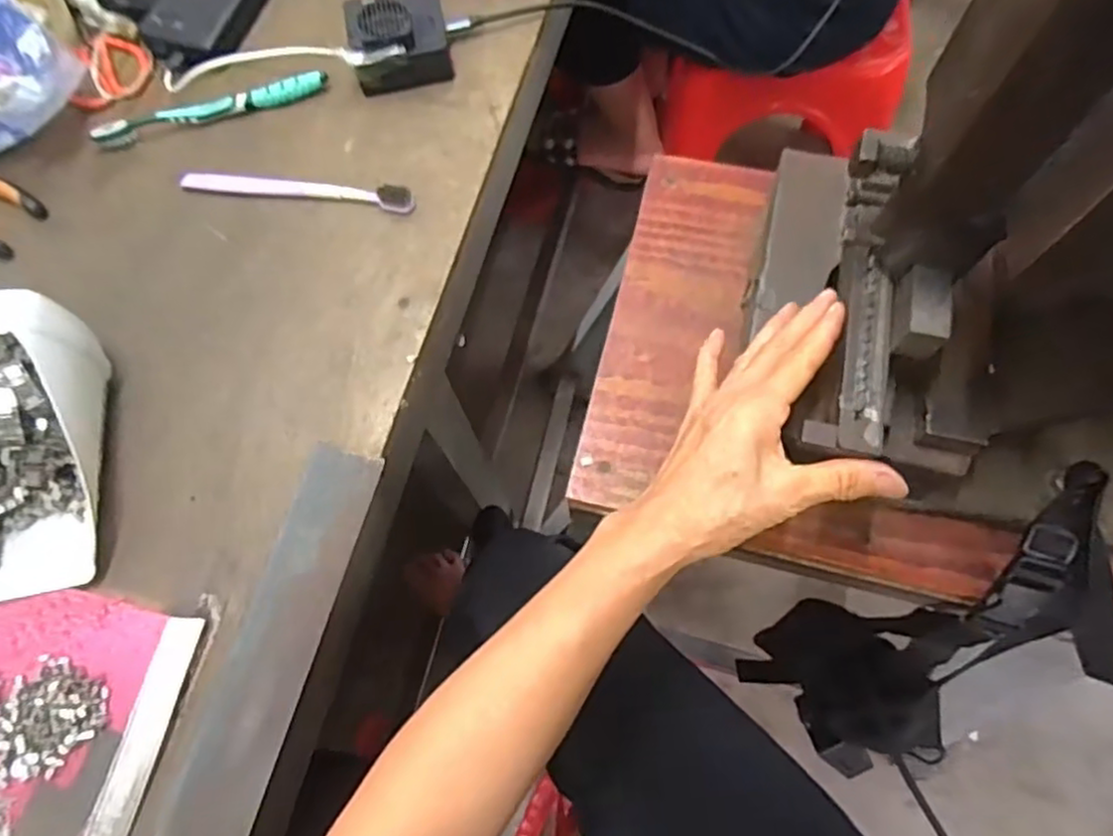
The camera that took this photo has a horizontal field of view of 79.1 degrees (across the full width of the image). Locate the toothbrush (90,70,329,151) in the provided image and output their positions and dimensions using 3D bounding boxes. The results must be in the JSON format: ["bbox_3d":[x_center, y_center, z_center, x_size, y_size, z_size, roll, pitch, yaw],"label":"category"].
[{"bbox_3d":[-0.274,-0.247,0.539,0.182,0.013,0.018,-18,70,-6],"label":"toothbrush"}]

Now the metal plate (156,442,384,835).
[{"bbox_3d":[-0.166,0.136,0.398,0.050,0.006,0.246,12,71,12],"label":"metal plate"}]

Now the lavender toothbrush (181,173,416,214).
[{"bbox_3d":[-0.196,-0.174,0.508,0.180,0.015,0.019,8,70,3],"label":"lavender toothbrush"}]

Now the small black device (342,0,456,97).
[{"bbox_3d":[-0.129,-0.304,0.537,0.083,0.047,0.077,-10,70,-3],"label":"small black device"}]

